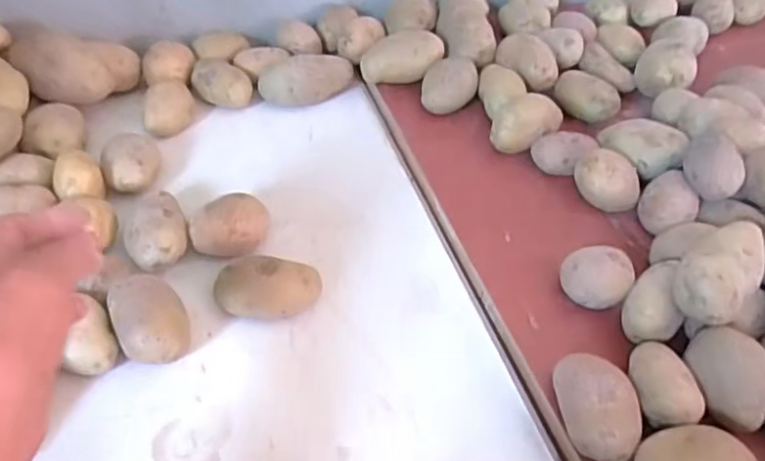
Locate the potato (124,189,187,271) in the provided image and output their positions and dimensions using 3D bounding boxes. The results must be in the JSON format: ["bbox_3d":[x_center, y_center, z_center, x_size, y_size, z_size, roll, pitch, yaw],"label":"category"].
[{"bbox_3d":[-0.194,0.000,0.543,0.049,0.034,0.076,-12,43,-18],"label":"potato"}]

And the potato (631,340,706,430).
[{"bbox_3d":[0.205,0.106,0.456,0.046,0.029,0.070,8,41,6],"label":"potato"}]

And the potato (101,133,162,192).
[{"bbox_3d":[-0.234,-0.065,0.593,0.051,0.035,0.043,-15,44,-20],"label":"potato"}]

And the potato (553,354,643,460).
[{"bbox_3d":[0.153,0.127,0.448,0.048,0.042,0.075,-2,41,-6],"label":"potato"}]

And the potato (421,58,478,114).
[{"bbox_3d":[0.073,-0.157,0.685,0.057,0.041,0.052,9,41,6],"label":"potato"}]

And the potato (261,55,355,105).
[{"bbox_3d":[-0.081,-0.168,0.697,0.103,0.042,0.042,-12,43,-17],"label":"potato"}]

